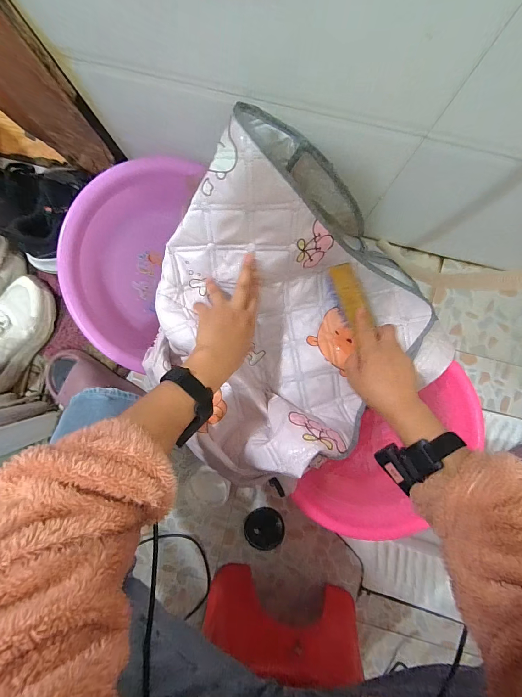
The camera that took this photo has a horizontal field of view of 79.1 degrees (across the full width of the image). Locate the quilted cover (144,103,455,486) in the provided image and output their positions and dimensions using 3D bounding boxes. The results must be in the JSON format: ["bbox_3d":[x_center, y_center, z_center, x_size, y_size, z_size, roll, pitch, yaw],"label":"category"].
[{"bbox_3d":[0.049,-0.015,0.453,0.422,0.169,0.404,37,90,1],"label":"quilted cover"}]

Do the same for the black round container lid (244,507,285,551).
[{"bbox_3d":[0.007,0.379,0.664,0.080,0.008,0.084,0,89,1],"label":"black round container lid"}]

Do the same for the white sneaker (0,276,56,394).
[{"bbox_3d":[-0.491,-0.020,0.602,0.095,0.090,0.247,37,90,1],"label":"white sneaker"}]

